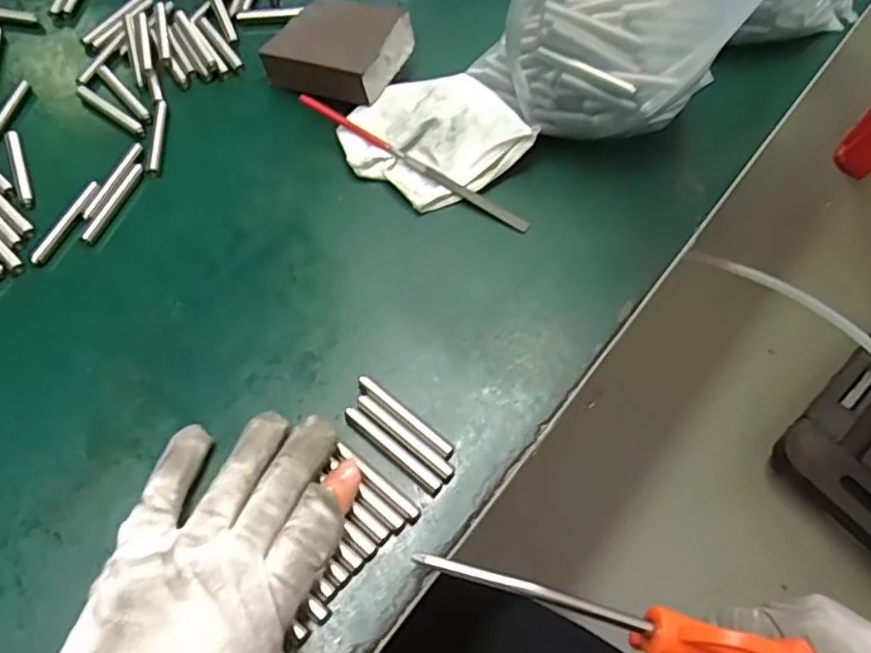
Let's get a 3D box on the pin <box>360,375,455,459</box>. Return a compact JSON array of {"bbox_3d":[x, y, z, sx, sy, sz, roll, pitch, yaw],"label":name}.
[{"bbox_3d":[-0.015,0.044,0.303,0.058,0.005,0.007,38,66,17],"label":"pin"}]

